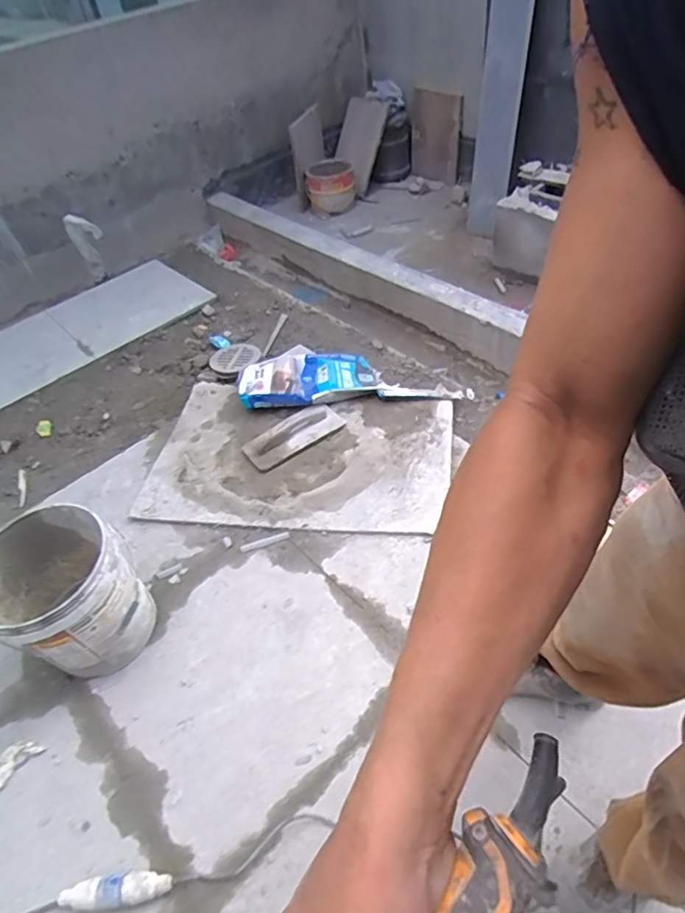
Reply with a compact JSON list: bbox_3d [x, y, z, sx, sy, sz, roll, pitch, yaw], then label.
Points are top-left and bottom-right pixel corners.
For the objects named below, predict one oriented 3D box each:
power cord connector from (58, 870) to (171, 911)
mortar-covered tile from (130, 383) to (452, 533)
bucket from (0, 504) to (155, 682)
[{"bbox_3d":[-0.397,0.758,0.960,0.194,0.045,0.046,-9,45,1],"label":"power cord connector"},{"bbox_3d":[-0.129,-0.008,1.685,0.905,0.029,0.551,4,54,8],"label":"mortar-covered tile"},{"bbox_3d":[-0.609,0.316,1.243,0.292,0.318,0.279,-5,46,5],"label":"bucket"}]

